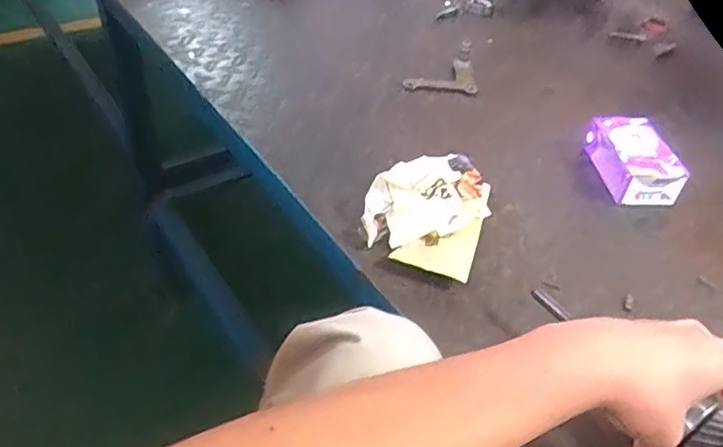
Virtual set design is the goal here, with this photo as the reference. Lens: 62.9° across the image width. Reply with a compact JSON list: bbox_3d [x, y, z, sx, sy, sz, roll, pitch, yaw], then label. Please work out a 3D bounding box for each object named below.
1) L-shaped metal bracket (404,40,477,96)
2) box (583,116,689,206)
[{"bbox_3d":[0.107,-0.208,0.780,0.092,0.029,0.090,7,42,3],"label":"L-shaped metal bracket"},{"bbox_3d":[0.291,-0.069,0.641,0.073,0.047,0.109,-1,43,-6],"label":"box"}]

